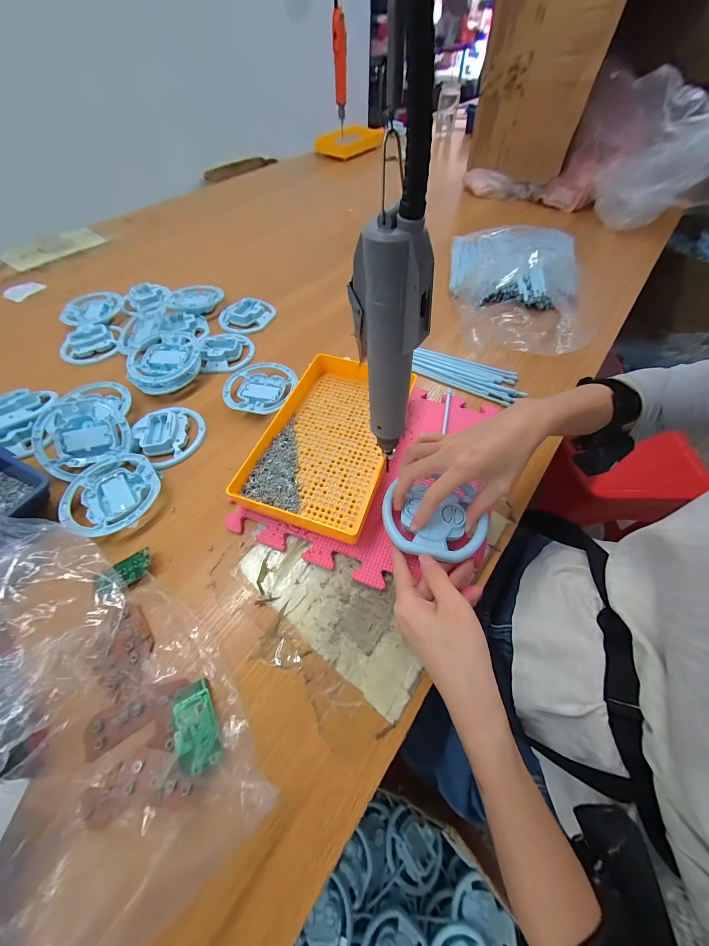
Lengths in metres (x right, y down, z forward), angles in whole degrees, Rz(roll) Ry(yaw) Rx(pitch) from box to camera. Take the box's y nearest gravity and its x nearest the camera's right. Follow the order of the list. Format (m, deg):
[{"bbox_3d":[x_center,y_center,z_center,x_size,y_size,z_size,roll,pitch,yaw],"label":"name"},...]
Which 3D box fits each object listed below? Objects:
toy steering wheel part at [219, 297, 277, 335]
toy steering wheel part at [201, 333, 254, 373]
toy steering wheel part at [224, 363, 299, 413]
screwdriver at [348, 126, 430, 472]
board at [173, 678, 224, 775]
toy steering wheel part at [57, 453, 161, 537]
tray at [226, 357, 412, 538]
[{"bbox_3d":[-0.196,-0.292,0.551,0.095,0.027,0.076,-38,66,-22],"label":"toy steering wheel part"},{"bbox_3d":[-0.210,-0.206,0.497,0.078,0.024,0.088,-2,58,-2],"label":"toy steering wheel part"},{"bbox_3d":[-0.138,-0.121,0.444,0.099,0.029,0.096,0,58,-1],"label":"toy steering wheel part"},{"bbox_3d":[0.022,-0.085,0.209,0.035,0.186,0.039,-17,60,-11],"label":"screwdriver"},{"bbox_3d":[-0.128,0.205,0.240,0.029,0.008,0.057,-26,62,-16],"label":"board"},{"bbox_3d":[-0.283,0.025,0.350,0.101,0.022,0.104,0,58,-1],"label":"toy steering wheel part"},{"bbox_3d":[-0.028,-0.050,0.383,0.150,0.042,0.253,17,59,10],"label":"tray"}]

